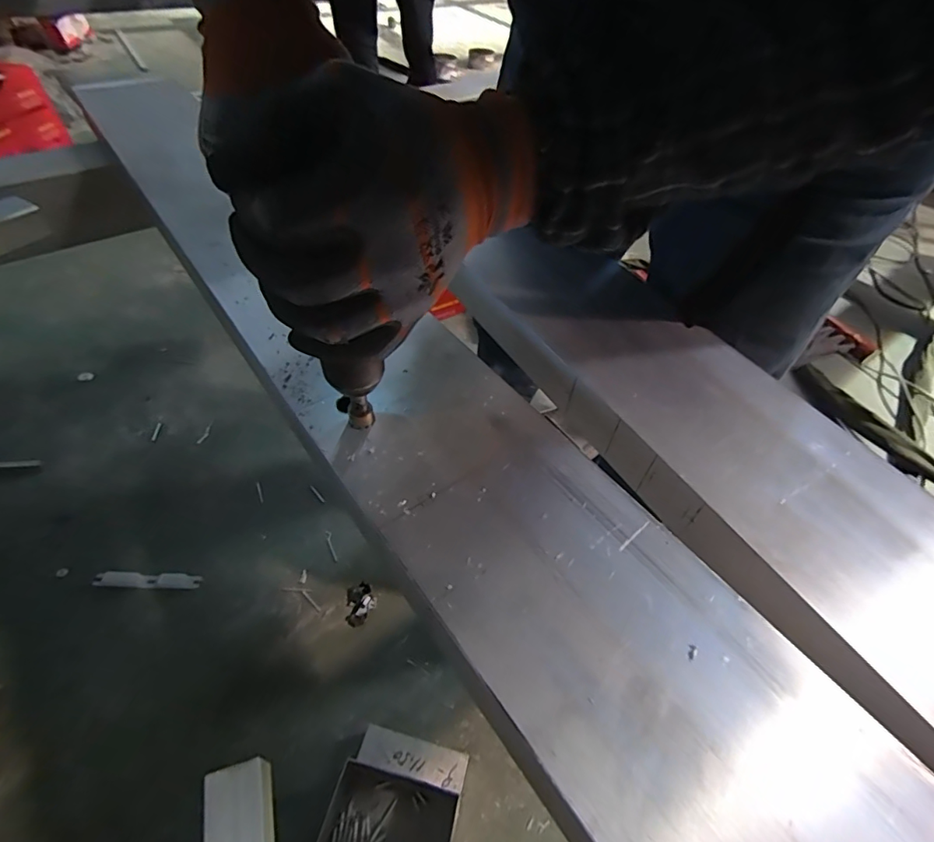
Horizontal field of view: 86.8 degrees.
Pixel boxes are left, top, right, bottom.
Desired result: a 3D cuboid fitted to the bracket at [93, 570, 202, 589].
[{"bbox_3d":[-0.556,0.277,0.862,0.170,0.007,0.026,3,62,-4],"label":"bracket"}]

